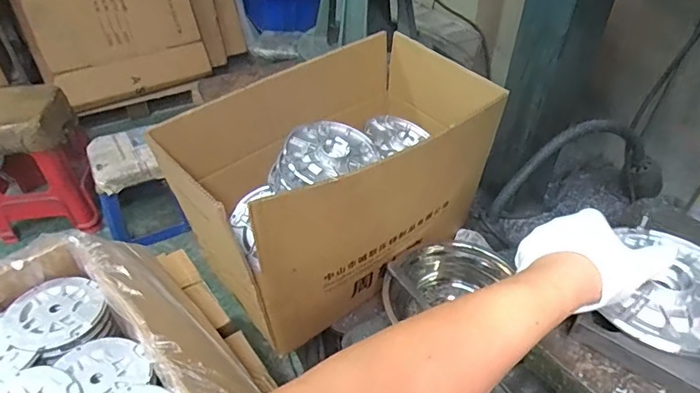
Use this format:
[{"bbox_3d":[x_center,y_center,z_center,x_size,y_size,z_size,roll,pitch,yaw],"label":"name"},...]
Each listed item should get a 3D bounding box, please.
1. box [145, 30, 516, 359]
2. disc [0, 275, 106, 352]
[{"bbox_3d":[-0.016,-0.025,0.816,0.448,0.305,0.303,-30,49,-29],"label":"box"},{"bbox_3d":[-0.458,0.178,0.750,0.131,0.017,0.132,0,42,0],"label":"disc"}]

